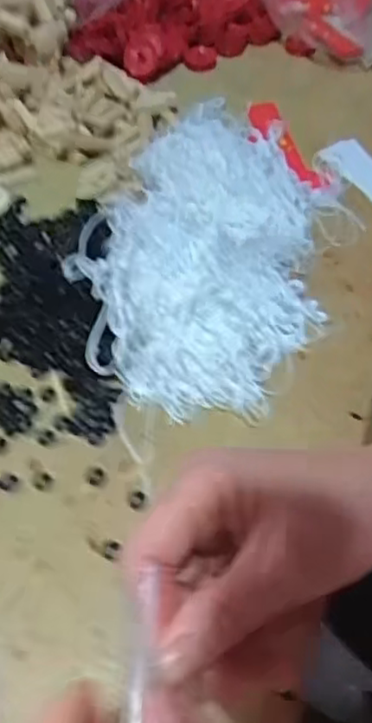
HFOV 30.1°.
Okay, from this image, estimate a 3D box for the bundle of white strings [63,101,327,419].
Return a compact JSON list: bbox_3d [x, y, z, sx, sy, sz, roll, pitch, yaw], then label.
[{"bbox_3d":[0.009,-0.094,0.460,0.152,0.050,0.276,2,52,1],"label":"bundle of white strings"}]

